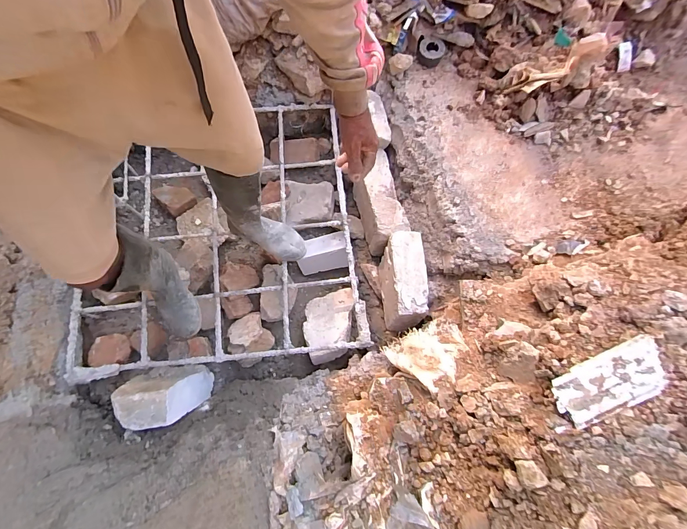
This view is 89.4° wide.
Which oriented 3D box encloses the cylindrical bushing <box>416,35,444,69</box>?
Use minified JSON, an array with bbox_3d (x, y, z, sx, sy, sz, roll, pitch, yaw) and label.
[{"bbox_3d":[0.290,-0.706,1.168,0.095,0.057,0.084,9,72,1],"label":"cylindrical bushing"}]

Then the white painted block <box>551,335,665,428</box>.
[{"bbox_3d":[0.513,0.225,0.661,0.219,0.033,0.099,-23,74,-9],"label":"white painted block"}]

